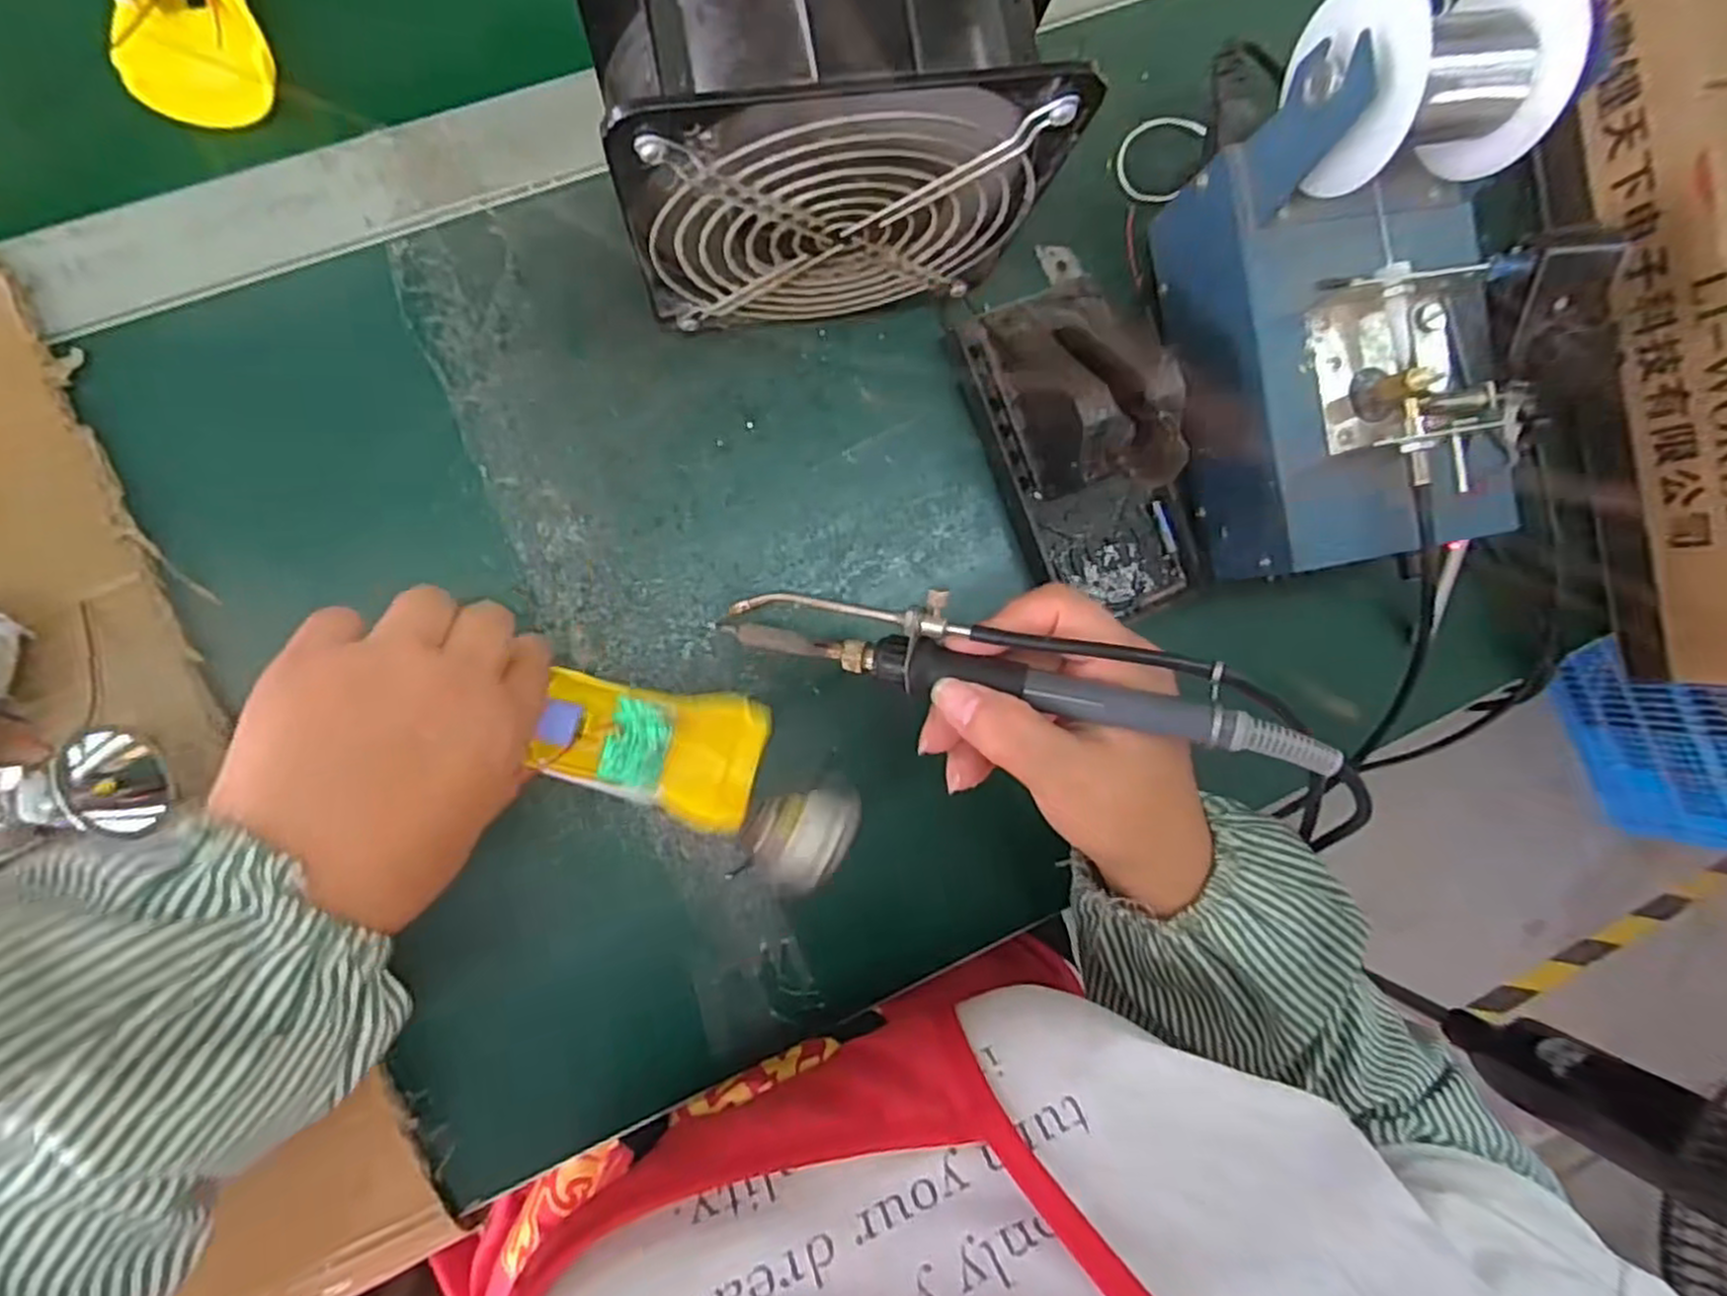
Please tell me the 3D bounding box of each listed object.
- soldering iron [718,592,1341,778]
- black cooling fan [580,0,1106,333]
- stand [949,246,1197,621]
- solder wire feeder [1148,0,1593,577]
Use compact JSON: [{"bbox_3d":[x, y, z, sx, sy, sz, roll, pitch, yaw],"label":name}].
[{"bbox_3d":[0.047,0.004,0.259,0.201,0.016,0.029,11,88,16],"label":"soldering iron"},{"bbox_3d":[-0.013,-0.174,0.287,0.144,0.151,0.056,-11,92,-9],"label":"black cooling fan"},{"bbox_3d":[0.104,-0.098,0.347,0.081,0.071,0.176,-23,94,-8],"label":"stand"},{"bbox_3d":[0.210,-0.136,0.328,0.123,0.126,0.200,-12,92,-9],"label":"solder wire feeder"}]

